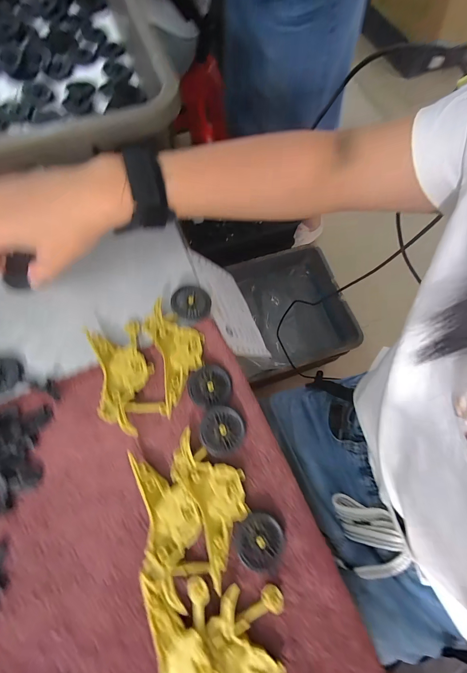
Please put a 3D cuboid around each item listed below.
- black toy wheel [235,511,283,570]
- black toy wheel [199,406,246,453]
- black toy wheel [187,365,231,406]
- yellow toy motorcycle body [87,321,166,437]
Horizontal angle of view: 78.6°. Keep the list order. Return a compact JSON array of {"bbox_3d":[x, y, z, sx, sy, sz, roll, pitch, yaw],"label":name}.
[{"bbox_3d":[0.020,0.155,0.217,0.035,0.008,0.035,0,70,-1],"label":"black toy wheel"},{"bbox_3d":[-0.009,0.078,0.239,0.036,0.008,0.036,3,70,0],"label":"black toy wheel"},{"bbox_3d":[-0.021,0.043,0.253,0.037,0.009,0.035,0,70,-1],"label":"black toy wheel"},{"bbox_3d":[-0.096,0.034,0.253,0.048,0.014,0.097,-19,71,-8],"label":"yellow toy motorcycle body"}]

